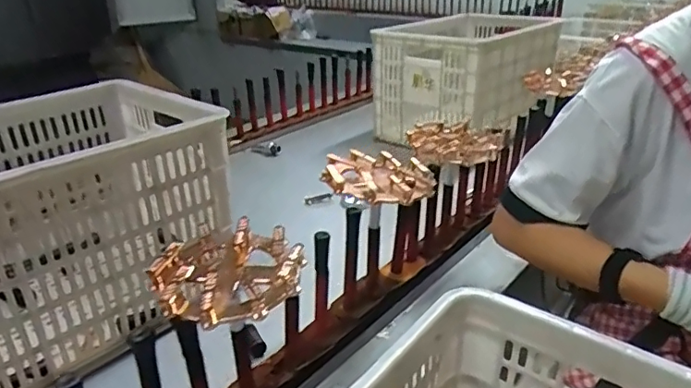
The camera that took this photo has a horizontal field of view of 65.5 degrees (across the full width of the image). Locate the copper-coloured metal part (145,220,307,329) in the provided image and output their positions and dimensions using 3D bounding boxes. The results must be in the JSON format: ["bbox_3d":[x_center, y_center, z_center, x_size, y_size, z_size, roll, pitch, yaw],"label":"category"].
[{"bbox_3d":[-0.108,0.071,0.497,0.130,0.035,0.126,-3,23,1],"label":"copper-coloured metal part"}]

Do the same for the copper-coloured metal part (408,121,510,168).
[{"bbox_3d":[0.167,-0.077,0.803,0.145,0.035,0.114,2,24,12],"label":"copper-coloured metal part"}]

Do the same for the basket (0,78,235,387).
[{"bbox_3d":[-0.405,0.044,0.684,0.358,0.275,0.466,16,30,37],"label":"basket"}]

